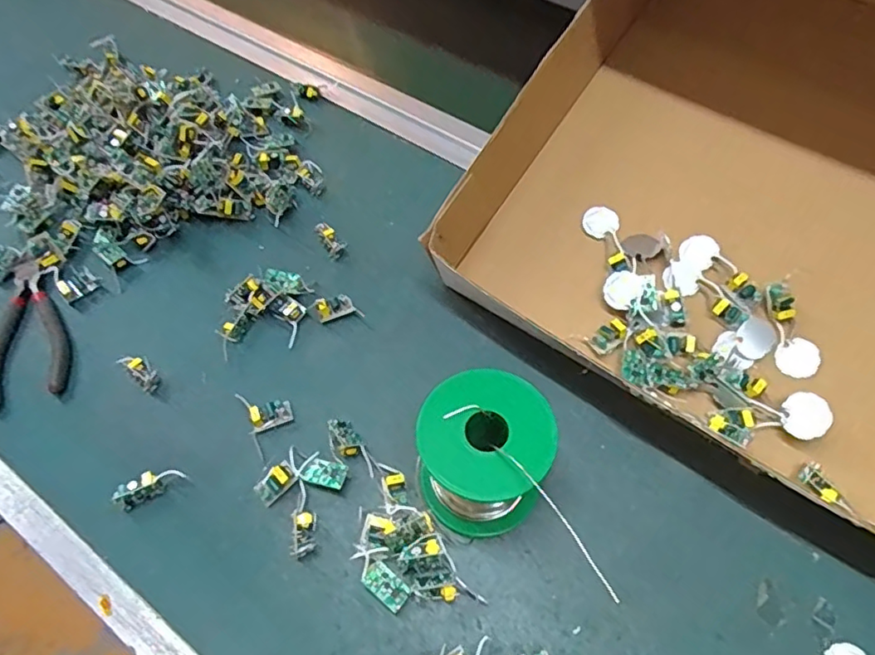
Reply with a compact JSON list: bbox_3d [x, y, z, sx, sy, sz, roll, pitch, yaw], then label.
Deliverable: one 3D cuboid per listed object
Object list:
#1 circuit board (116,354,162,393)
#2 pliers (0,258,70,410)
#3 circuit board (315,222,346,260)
[{"bbox_3d":[-0.193,0.028,0.386,0.034,0.011,0.014,39,69,23],"label":"circuit board"},{"bbox_3d":[-0.280,-0.001,0.403,0.047,0.022,0.115,-17,60,-6],"label":"pliers"},{"bbox_3d":[-0.080,-0.066,0.443,0.015,0.008,0.033,-27,62,-12],"label":"circuit board"}]

